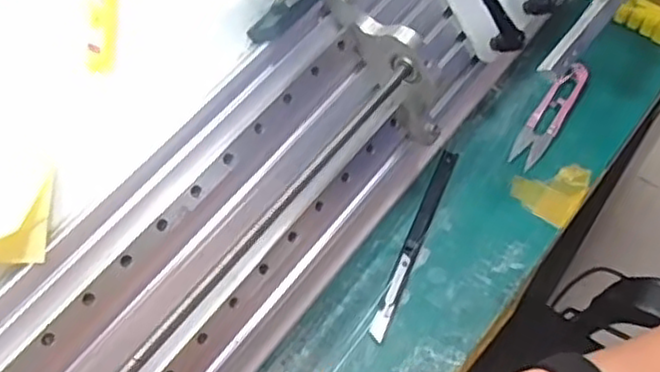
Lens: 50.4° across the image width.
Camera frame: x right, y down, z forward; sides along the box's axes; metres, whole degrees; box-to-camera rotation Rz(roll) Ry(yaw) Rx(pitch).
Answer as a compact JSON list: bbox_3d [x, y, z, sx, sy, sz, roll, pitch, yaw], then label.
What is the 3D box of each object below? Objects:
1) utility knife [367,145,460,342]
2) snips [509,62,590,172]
[{"bbox_3d":[0.057,0.036,0.471,0.012,0.005,0.148,19,61,13],"label":"utility knife"},{"bbox_3d":[0.162,-0.054,0.516,0.024,0.016,0.096,28,64,18],"label":"snips"}]

